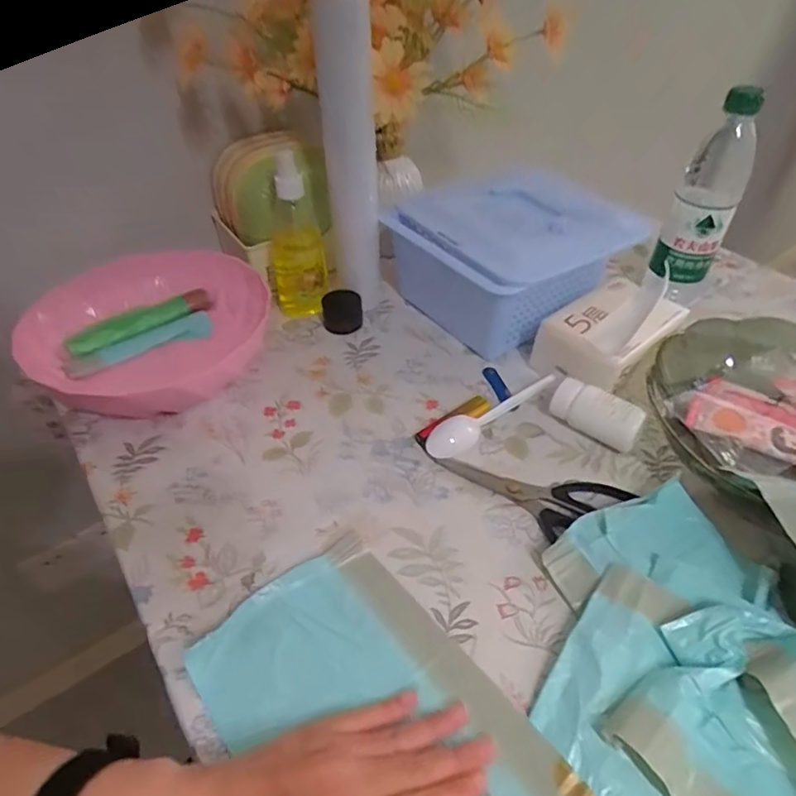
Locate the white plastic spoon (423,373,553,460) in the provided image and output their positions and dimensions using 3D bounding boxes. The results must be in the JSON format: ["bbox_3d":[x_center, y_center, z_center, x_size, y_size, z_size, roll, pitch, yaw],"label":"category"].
[{"bbox_3d":[0.090,0.016,0.512,0.156,0.015,0.032,-27,50,-24],"label":"white plastic spoon"}]

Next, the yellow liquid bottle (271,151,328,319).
[{"bbox_3d":[-0.111,-0.173,0.588,0.058,0.174,0.051,-10,46,-10],"label":"yellow liquid bottle"}]

